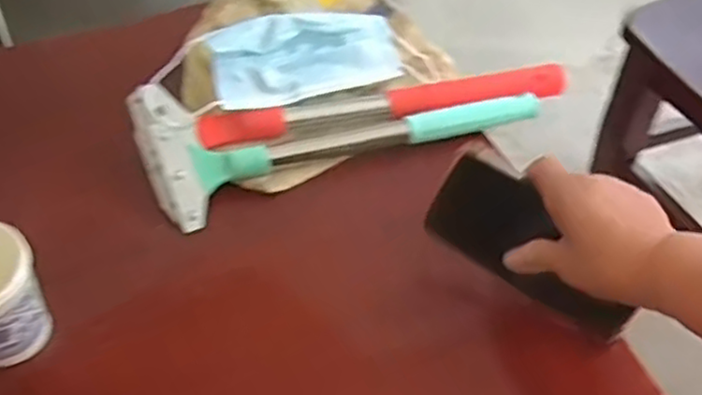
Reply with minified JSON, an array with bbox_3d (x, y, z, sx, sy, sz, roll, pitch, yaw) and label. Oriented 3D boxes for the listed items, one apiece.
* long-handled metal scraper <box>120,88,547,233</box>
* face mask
[{"bbox_3d":[-0.013,-0.075,0.634,0.334,0.048,0.114,-17,53,-14],"label":"long-handled metal scraper"},{"bbox_3d":[-0.039,-0.128,0.642,0.170,0.013,0.078,-17,83,-19],"label":"face mask"}]

